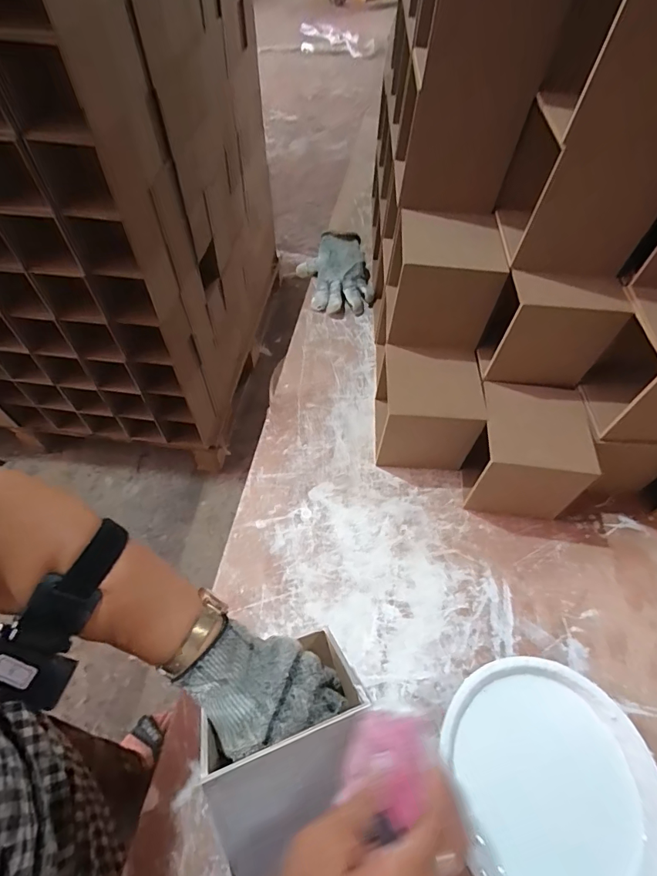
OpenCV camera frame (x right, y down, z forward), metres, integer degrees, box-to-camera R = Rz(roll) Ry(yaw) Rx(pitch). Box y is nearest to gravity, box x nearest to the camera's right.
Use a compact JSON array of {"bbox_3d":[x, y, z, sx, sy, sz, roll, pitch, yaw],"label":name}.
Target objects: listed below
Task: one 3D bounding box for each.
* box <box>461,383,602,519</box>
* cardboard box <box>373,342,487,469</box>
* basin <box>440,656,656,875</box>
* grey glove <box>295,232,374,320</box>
[{"bbox_3d":[0.224,0.018,0.512,0.109,0.117,0.110,7,54,3],"label":"box"},{"bbox_3d":[0.116,-0.030,0.531,0.114,0.113,0.096,7,54,3],"label":"cardboard box"},{"bbox_3d":[0.178,0.282,0.361,0.156,0.055,0.166,1,54,-1],"label":"basin"},{"bbox_3d":[0.014,-0.281,0.747,0.119,0.046,0.176,-10,55,-9],"label":"grey glove"}]

